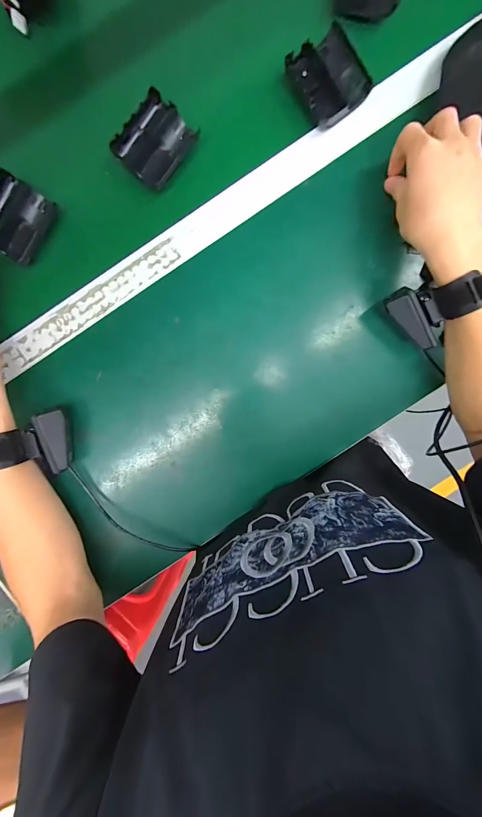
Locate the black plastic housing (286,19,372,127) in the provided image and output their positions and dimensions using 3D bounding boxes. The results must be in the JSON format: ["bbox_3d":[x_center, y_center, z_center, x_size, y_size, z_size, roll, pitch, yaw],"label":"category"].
[{"bbox_3d":[0.098,-0.364,0.325,0.075,0.020,0.082,-33,95,1],"label":"black plastic housing"}]

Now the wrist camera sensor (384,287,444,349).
[{"bbox_3d":[0.194,-0.102,0.321,0.071,0.034,0.026,51,47,-6],"label":"wrist camera sensor"}]

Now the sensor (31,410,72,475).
[{"bbox_3d":[-0.209,0.036,0.327,0.029,0.023,0.067,-13,102,-29],"label":"sensor"}]

